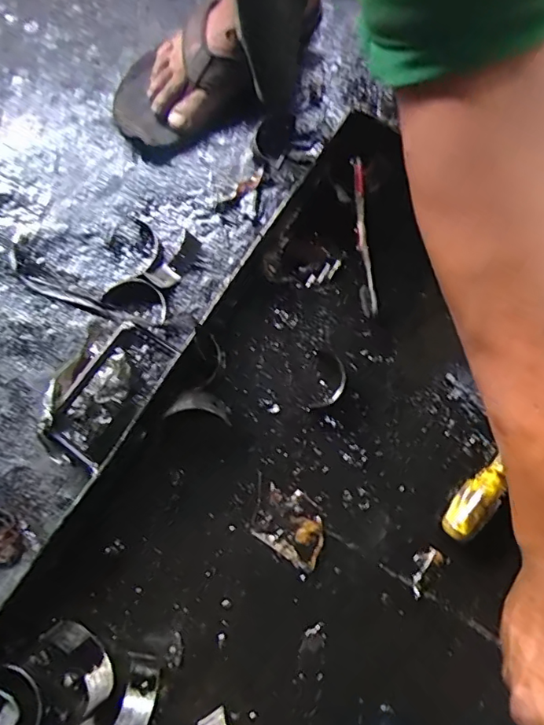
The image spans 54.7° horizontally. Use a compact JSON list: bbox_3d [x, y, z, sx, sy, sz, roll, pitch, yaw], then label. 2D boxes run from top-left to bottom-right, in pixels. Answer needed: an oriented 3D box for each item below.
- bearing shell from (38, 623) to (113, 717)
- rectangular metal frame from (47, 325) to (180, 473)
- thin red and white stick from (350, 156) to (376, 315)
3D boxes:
[{"bbox_3d":[-0.159,0.248,0.439,0.031,0.023,0.072,-37,79,-6],"label":"bearing shell"},{"bbox_3d":[-0.146,0.027,0.472,0.075,0.024,0.128,32,77,9],"label":"rectangular metal frame"},{"bbox_3d":[0.092,-0.130,0.531,0.013,0.008,0.173,-2,78,1],"label":"thin red and white stick"}]

